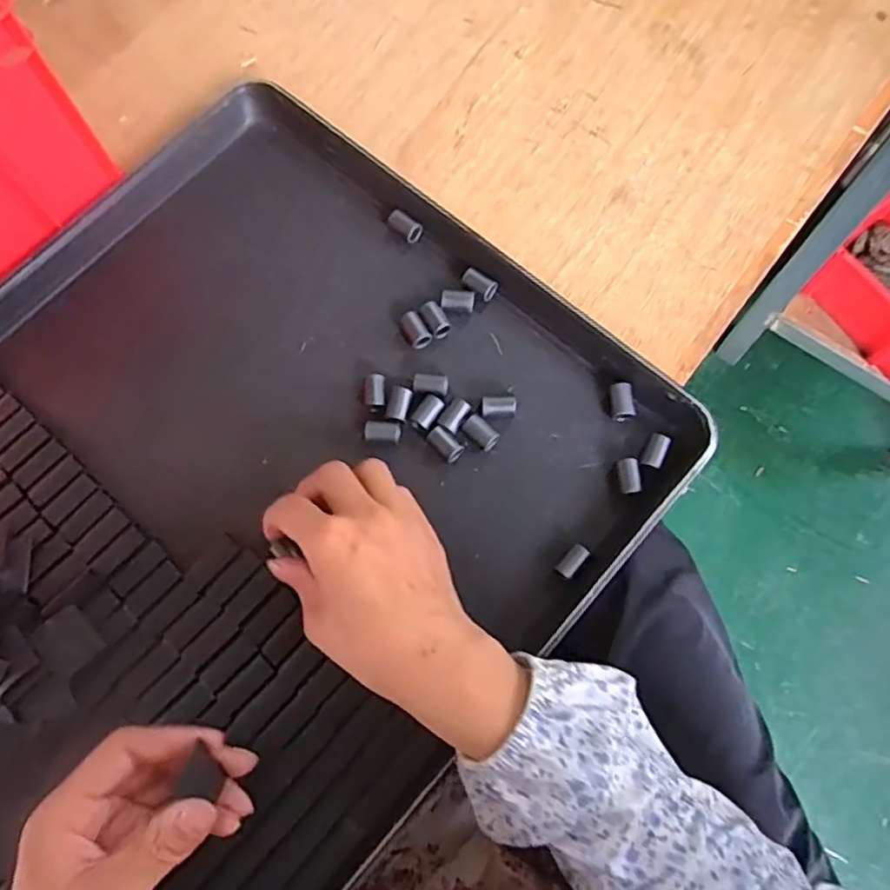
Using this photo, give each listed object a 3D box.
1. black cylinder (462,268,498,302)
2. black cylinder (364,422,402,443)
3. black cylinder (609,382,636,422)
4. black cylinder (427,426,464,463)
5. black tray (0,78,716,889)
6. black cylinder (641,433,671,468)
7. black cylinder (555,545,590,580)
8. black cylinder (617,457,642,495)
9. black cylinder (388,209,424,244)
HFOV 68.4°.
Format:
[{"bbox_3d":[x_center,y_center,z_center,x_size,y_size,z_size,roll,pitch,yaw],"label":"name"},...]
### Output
[{"bbox_3d":[0.021,-0.102,0.416,0.022,0.009,0.014,34,76,12],"label":"black cylinder"},{"bbox_3d":[-0.037,-0.007,0.389,0.020,0.010,0.012,6,72,4],"label":"black cylinder"},{"bbox_3d":[0.105,-0.026,0.389,0.012,0.013,0.024,-4,72,1],"label":"black cylinder"},{"bbox_3d":[0.000,0.000,0.386,0.022,0.010,0.013,42,78,14],"label":"black cylinder"},{"bbox_3d":[-0.180,0.077,0.361,0.395,0.022,0.595,40,78,13],"label":"black tray"},{"bbox_3d":[0.122,0.004,0.378,0.011,0.009,0.021,28,75,11],"label":"black cylinder"},{"bbox_3d":[0.071,0.065,0.365,0.010,0.009,0.020,41,78,14],"label":"black cylinder"},{"bbox_3d":[0.105,0.019,0.376,0.011,0.013,0.021,-5,72,0],"label":"black cylinder"},{"bbox_3d":[-0.026,-0.144,0.430,0.022,0.011,0.012,38,77,13],"label":"black cylinder"}]

